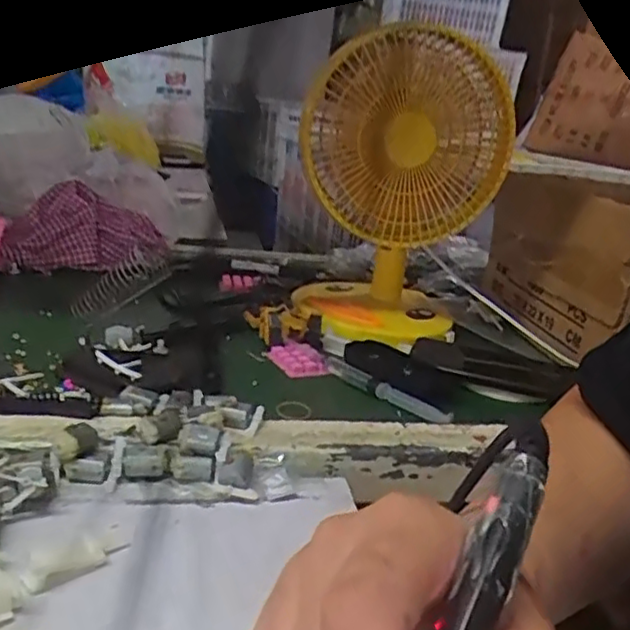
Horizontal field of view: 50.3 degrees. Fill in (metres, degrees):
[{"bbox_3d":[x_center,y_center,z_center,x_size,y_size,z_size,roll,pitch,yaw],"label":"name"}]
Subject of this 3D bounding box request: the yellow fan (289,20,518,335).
[{"bbox_3d":[0.077,-0.135,0.745,0.205,0.316,0.136,2,19,-14],"label":"yellow fan"}]

